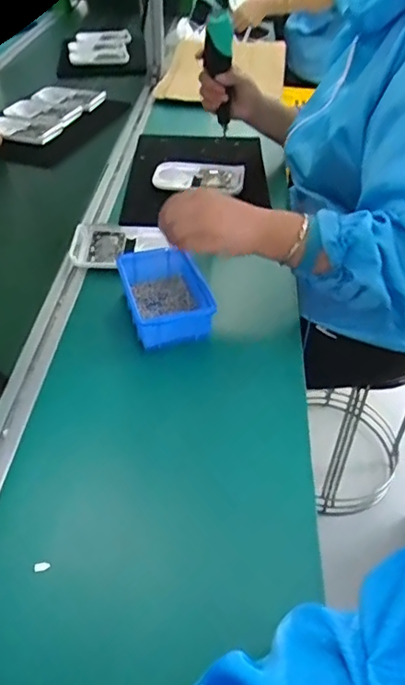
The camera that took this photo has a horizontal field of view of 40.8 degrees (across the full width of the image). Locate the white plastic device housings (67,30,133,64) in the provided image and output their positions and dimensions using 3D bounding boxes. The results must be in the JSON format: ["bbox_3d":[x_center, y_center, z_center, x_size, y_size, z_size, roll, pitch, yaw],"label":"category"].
[{"bbox_3d":[-0.282,-0.820,1.502,0.161,0.029,0.237,-2,43,-4],"label":"white plastic device housings"}]

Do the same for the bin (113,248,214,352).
[{"bbox_3d":[-0.048,-0.057,0.694,0.099,0.053,0.145,-11,46,-13],"label":"bin"}]

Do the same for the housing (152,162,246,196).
[{"bbox_3d":[-0.007,-0.282,0.933,0.158,0.026,0.090,13,44,13],"label":"housing"}]

